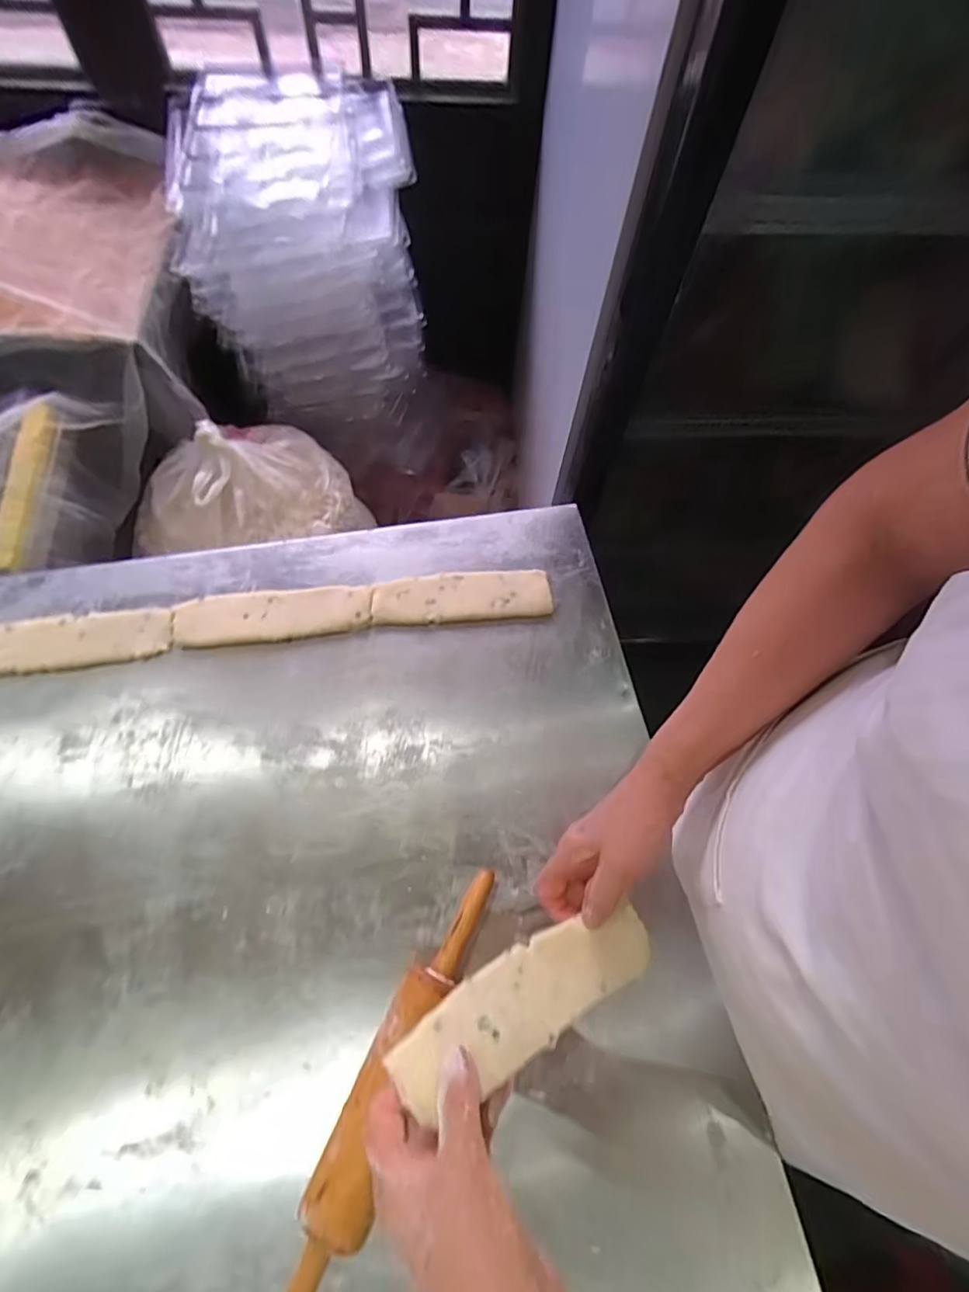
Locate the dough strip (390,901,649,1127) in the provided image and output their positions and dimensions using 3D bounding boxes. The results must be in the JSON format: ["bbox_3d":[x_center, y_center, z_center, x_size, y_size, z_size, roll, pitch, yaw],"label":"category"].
[{"bbox_3d":[0.032,0.238,0.380,0.201,0.025,0.058,-9,65,-33],"label":"dough strip"}]

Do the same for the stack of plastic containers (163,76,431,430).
[{"bbox_3d":[-0.267,-0.596,0.857,0.305,0.308,0.324,-7,67,-6],"label":"stack of plastic containers"}]

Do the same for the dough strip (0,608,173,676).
[{"bbox_3d":[-0.424,-0.004,0.569,0.198,0.014,0.062,-7,67,-6],"label":"dough strip"}]

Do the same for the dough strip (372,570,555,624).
[{"bbox_3d":[-0.024,-0.055,0.615,0.192,0.014,0.060,-5,67,-5],"label":"dough strip"}]

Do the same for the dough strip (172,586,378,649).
[{"bbox_3d":[-0.222,-0.035,0.592,0.200,0.012,0.061,-8,67,-7],"label":"dough strip"}]

